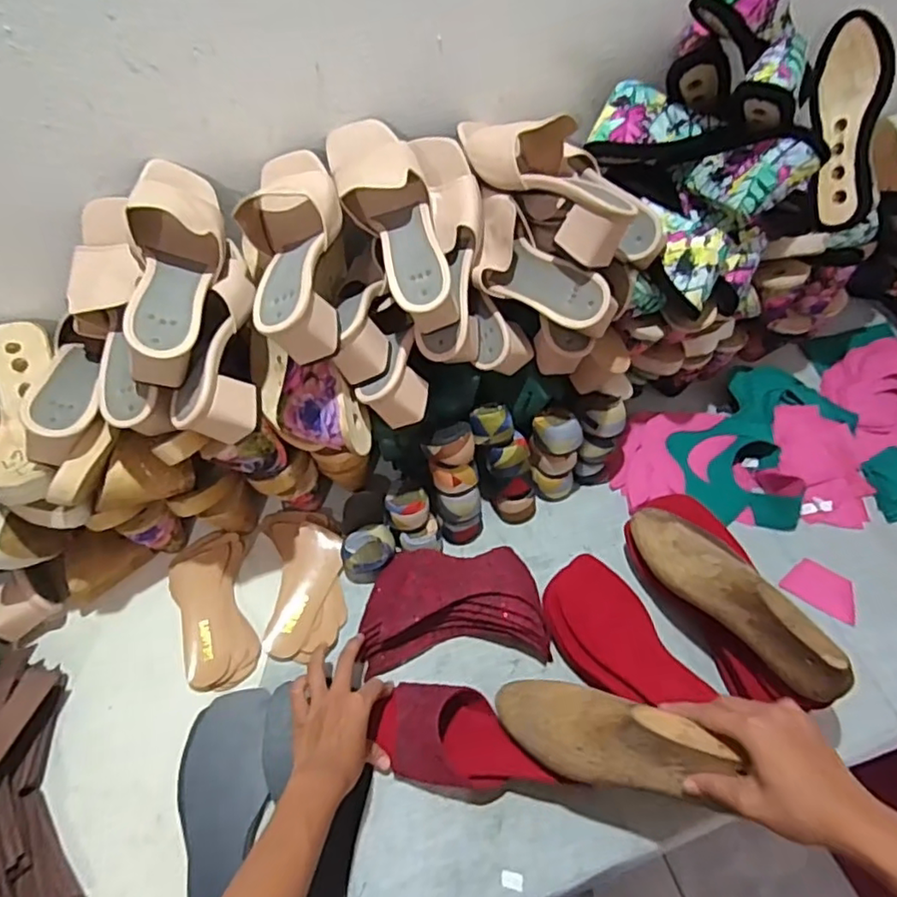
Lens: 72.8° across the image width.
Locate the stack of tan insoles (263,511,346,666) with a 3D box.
[{"bbox_3d":[-0.170,0.150,0.718,0.090,0.032,0.181,-10,56,-4],"label":"stack of tan insoles"}]

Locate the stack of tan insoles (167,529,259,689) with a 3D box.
[{"bbox_3d":[-0.269,0.179,0.696,0.083,0.020,0.184,-14,56,-7],"label":"stack of tan insoles"}]

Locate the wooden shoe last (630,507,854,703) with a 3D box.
[{"bbox_3d":[0.275,0.136,0.600,0.064,0.083,0.241,-28,42,-16],"label":"wooden shoe last"}]

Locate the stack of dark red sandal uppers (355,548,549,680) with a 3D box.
[{"bbox_3d":[0.002,0.175,0.682,0.206,0.048,0.128,-6,56,-2],"label":"stack of dark red sandal uppers"}]

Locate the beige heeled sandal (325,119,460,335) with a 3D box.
[{"bbox_3d":[-0.055,-0.235,0.612,0.081,0.087,0.234,-20,78,-11],"label":"beige heeled sandal"}]

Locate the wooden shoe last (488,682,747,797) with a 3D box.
[{"bbox_3d":[0.127,0.240,0.521,0.203,0.068,0.075,-7,47,41],"label":"wooden shoe last"}]

